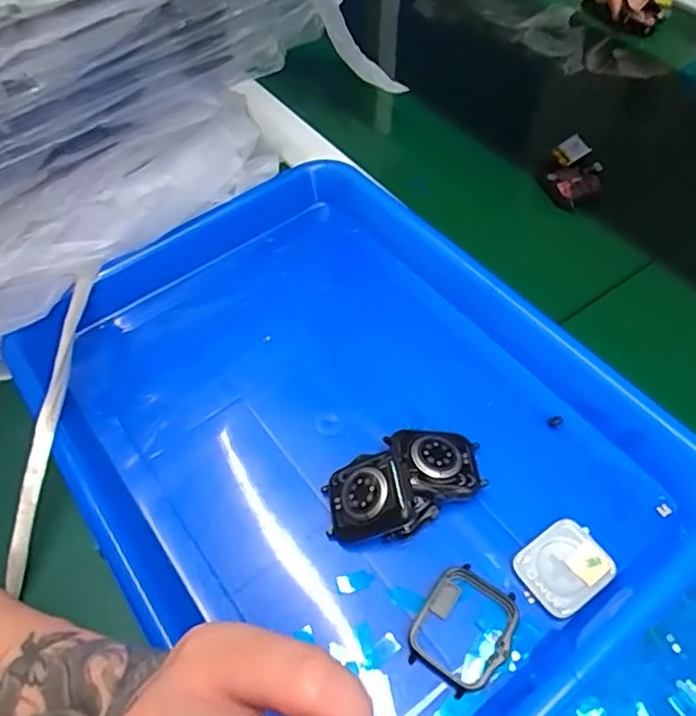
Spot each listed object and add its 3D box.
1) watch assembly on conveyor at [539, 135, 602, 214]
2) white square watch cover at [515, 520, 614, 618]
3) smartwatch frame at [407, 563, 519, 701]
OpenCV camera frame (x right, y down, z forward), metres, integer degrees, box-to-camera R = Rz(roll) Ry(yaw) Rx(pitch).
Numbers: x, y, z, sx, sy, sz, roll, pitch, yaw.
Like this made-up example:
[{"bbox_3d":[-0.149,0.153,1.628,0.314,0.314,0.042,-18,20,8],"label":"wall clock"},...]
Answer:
[{"bbox_3d":[0.162,-0.133,0.433,0.045,0.022,0.040,-36,60,-20],"label":"watch assembly on conveyor"},{"bbox_3d":[0.099,0.095,0.276,0.039,0.004,0.033,-30,58,-16],"label":"white square watch cover"},{"bbox_3d":[0.051,0.119,0.266,0.039,0.007,0.048,28,61,22],"label":"smartwatch frame"}]

